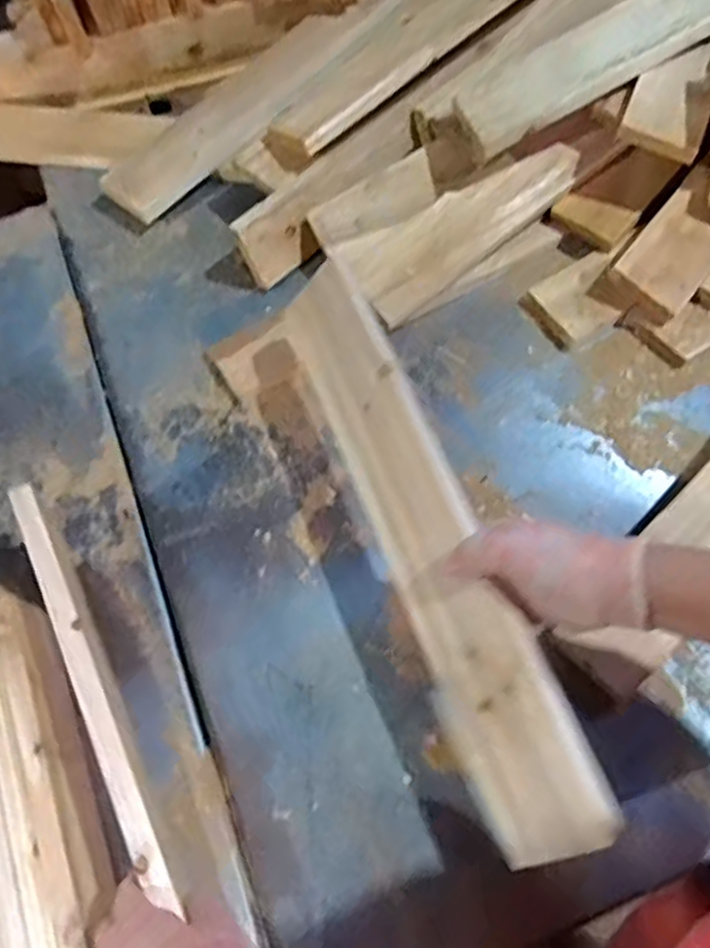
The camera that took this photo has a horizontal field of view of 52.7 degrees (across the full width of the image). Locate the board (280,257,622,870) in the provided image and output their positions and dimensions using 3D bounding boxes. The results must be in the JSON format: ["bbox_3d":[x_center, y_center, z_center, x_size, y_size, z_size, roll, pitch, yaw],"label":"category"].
[{"bbox_3d":[0.050,0.040,0.571,0.090,0.013,0.496,-37,64,29],"label":"board"}]

